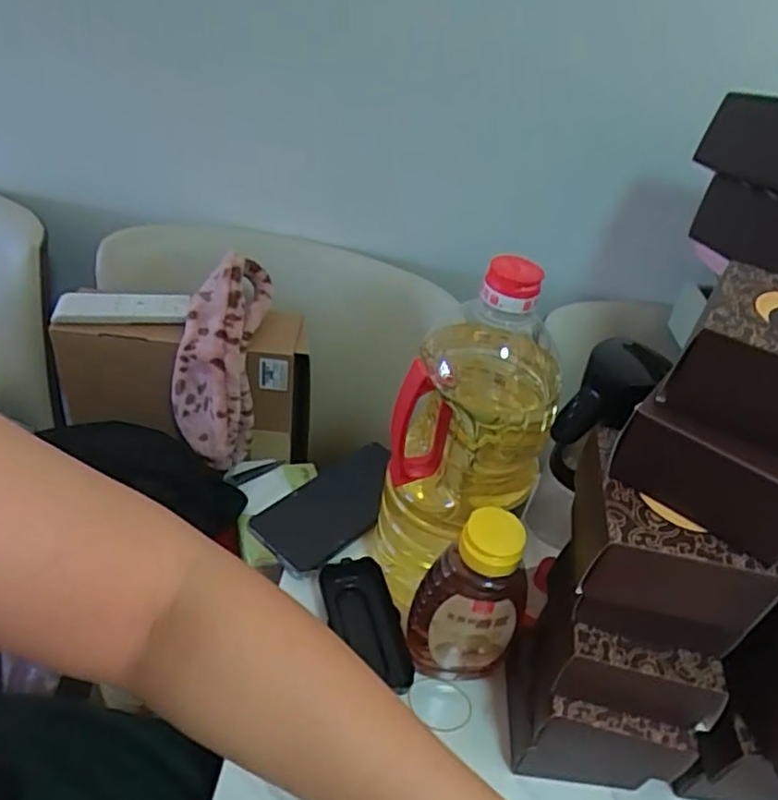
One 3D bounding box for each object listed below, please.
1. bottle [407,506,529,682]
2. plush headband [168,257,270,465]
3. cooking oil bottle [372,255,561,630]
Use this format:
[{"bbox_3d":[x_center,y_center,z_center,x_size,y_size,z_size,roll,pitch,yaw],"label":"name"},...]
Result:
[{"bbox_3d":[0.056,0.141,0.437,0.071,0.150,0.050,-10,44,-20],"label":"bottle"},{"bbox_3d":[-0.184,-0.040,0.686,0.078,0.224,0.077,9,3,3],"label":"plush headband"},{"bbox_3d":[0.053,0.032,0.462,0.110,0.286,0.099,-28,53,-35],"label":"cooking oil bottle"}]

